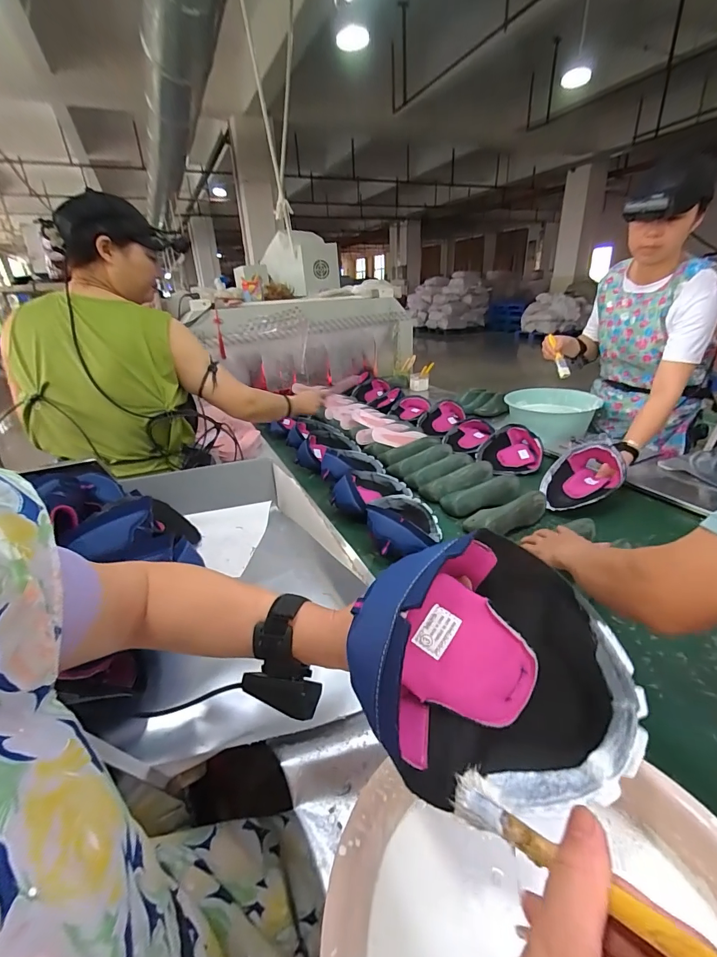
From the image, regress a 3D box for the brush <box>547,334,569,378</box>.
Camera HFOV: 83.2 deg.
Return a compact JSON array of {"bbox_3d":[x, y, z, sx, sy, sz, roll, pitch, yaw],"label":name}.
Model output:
[{"bbox_3d":[0.648,-0.404,1.317,0.034,0.024,0.206,-2,58,4],"label":"brush"}]

